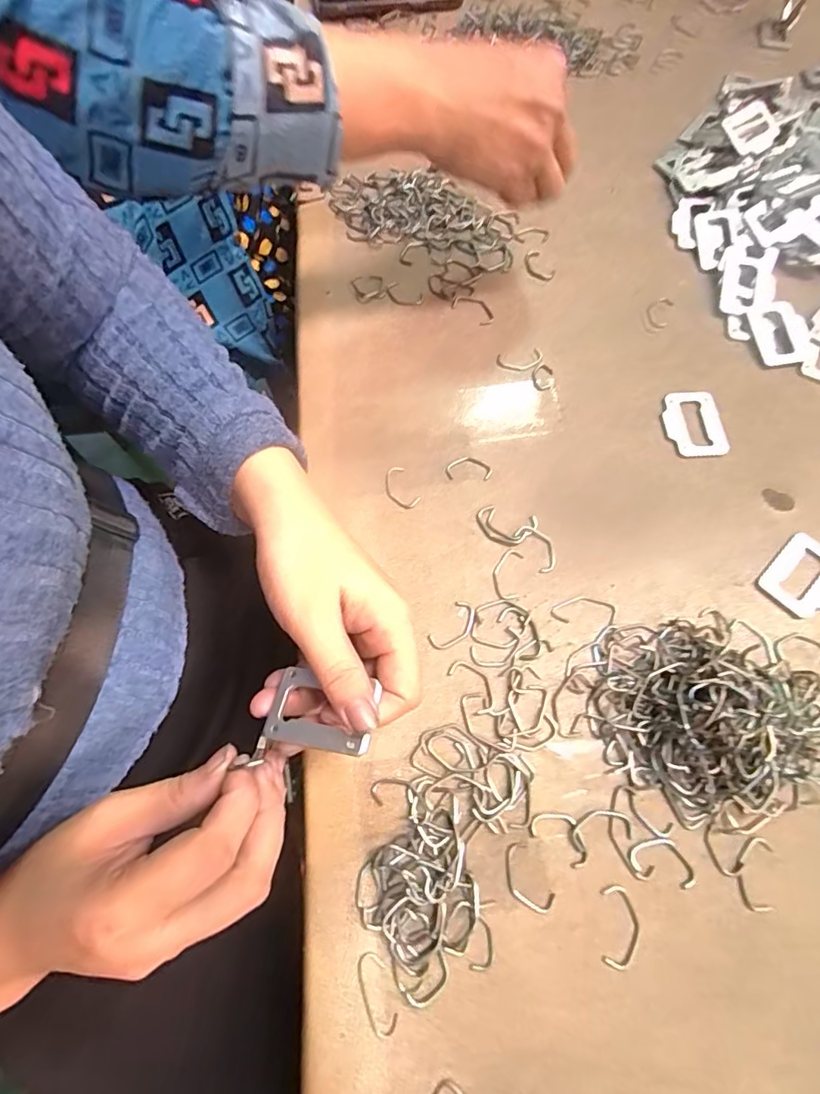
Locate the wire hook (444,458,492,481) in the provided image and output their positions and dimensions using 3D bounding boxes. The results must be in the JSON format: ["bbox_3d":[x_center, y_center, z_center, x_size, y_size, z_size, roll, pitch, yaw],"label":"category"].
[{"bbox_3d":[0.041,-0.054,0.346,0.032,0.004,0.016,1,68,1],"label":"wire hook"}]

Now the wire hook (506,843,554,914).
[{"bbox_3d":[0.059,0.171,0.256,0.018,0.004,0.033,-29,71,-11],"label":"wire hook"}]

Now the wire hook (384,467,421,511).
[{"bbox_3d":[-0.007,-0.040,0.339,0.018,0.004,0.033,-26,71,-10],"label":"wire hook"}]

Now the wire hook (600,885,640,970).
[{"bbox_3d":[0.105,0.189,0.249,0.018,0.004,0.034,6,68,2],"label":"wire hook"}]

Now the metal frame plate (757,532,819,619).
[{"bbox_3d":[0.250,0.018,0.316,0.054,0.004,0.040,-43,74,-15],"label":"metal frame plate"}]

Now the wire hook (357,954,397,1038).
[{"bbox_3d":[-0.016,0.212,0.238,0.013,0.004,0.032,-18,69,-7],"label":"wire hook"}]

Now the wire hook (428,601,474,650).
[{"bbox_3d":[0.027,0.049,0.305,0.018,0.004,0.034,37,73,13],"label":"wire hook"}]

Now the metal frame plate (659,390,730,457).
[{"bbox_3d":[0.202,-0.088,0.358,0.039,0.004,0.053,-5,68,-2],"label":"metal frame plate"}]

